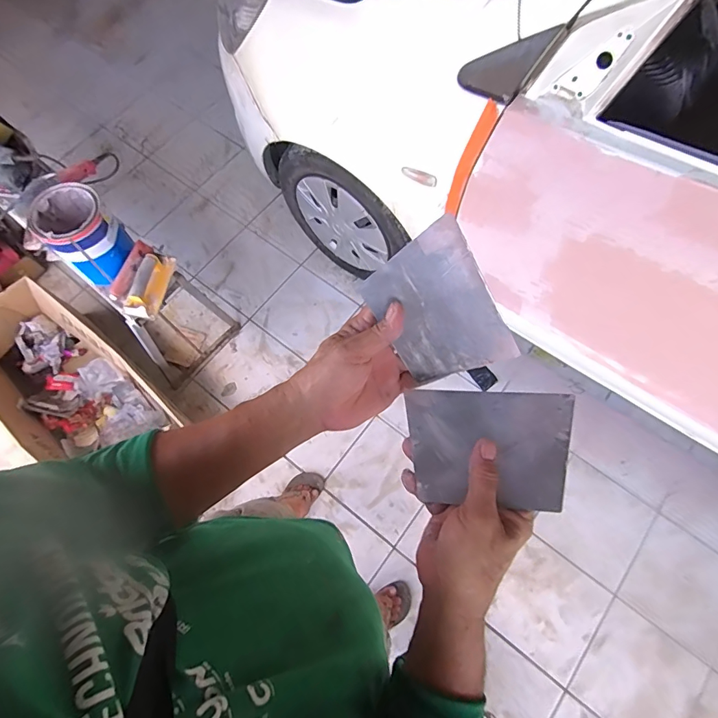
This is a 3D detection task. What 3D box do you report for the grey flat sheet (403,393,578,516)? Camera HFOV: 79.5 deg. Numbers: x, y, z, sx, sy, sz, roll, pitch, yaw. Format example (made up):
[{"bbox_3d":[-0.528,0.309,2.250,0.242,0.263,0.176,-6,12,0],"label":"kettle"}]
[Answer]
[{"bbox_3d":[0.110,0.075,0.371,0.134,0.010,0.095,1,66,12],"label":"grey flat sheet"}]

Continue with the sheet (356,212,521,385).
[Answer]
[{"bbox_3d":[0.069,-0.041,0.383,0.095,0.134,0.005,-26,23,19],"label":"sheet"}]

